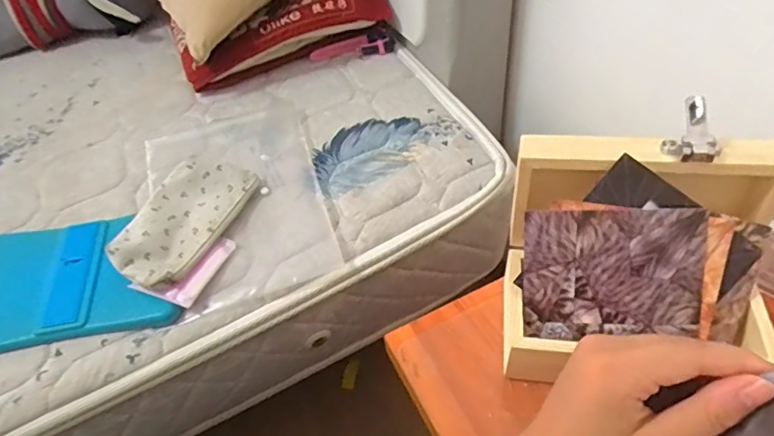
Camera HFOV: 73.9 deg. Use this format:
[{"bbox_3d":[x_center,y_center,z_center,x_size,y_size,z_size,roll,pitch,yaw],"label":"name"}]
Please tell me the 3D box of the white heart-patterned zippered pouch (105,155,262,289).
[{"bbox_3d":[-0.272,-0.004,0.682,0.117,0.018,0.208,27,55,6],"label":"white heart-patterned zippered pouch"}]

